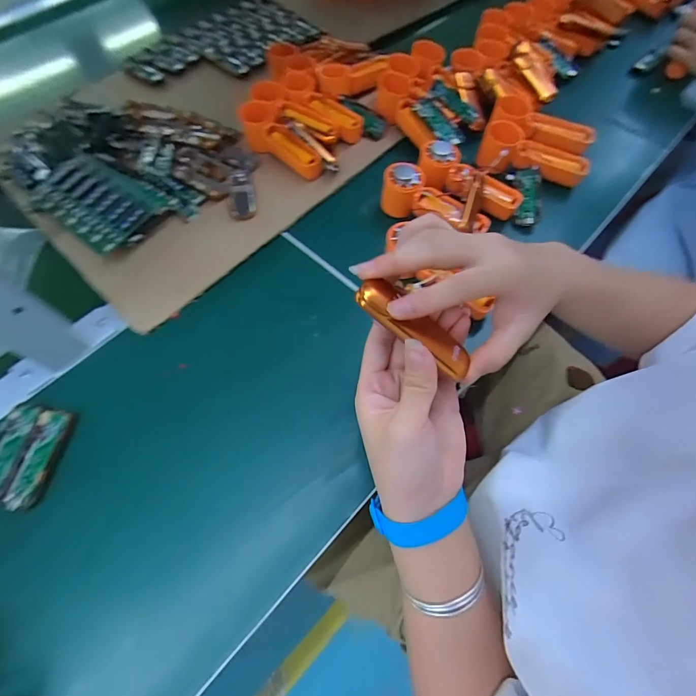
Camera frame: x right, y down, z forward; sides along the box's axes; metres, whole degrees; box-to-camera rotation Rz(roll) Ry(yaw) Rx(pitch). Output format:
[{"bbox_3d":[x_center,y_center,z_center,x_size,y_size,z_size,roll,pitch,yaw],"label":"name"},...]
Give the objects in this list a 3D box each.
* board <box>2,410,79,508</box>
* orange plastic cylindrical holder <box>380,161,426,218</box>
[{"bbox_3d":[-0.272,0.096,0.322,0.031,0.009,0.082,4,64,3],"label":"board"},{"bbox_3d":[0.065,-0.187,0.437,0.046,0.050,0.044,12,65,7],"label":"orange plastic cylindrical holder"}]

